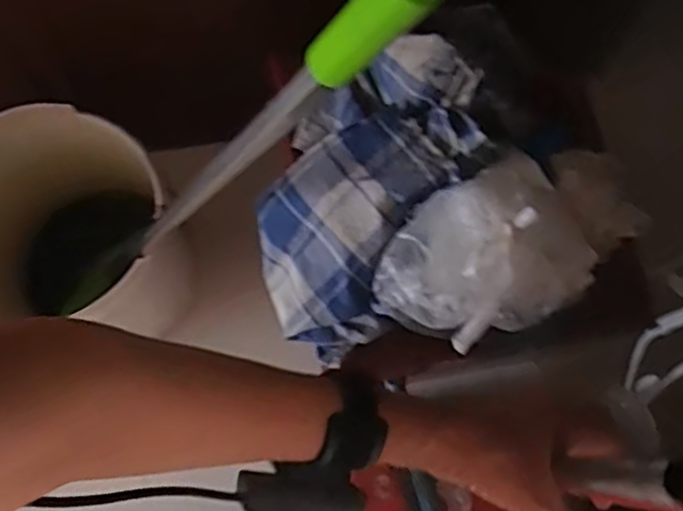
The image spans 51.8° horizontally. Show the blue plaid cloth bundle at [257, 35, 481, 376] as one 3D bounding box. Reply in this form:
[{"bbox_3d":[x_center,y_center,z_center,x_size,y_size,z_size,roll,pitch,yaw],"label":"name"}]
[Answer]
[{"bbox_3d":[0.011,-0.063,0.716,0.184,0.129,0.308,27,77,6],"label":"blue plaid cloth bundle"}]

